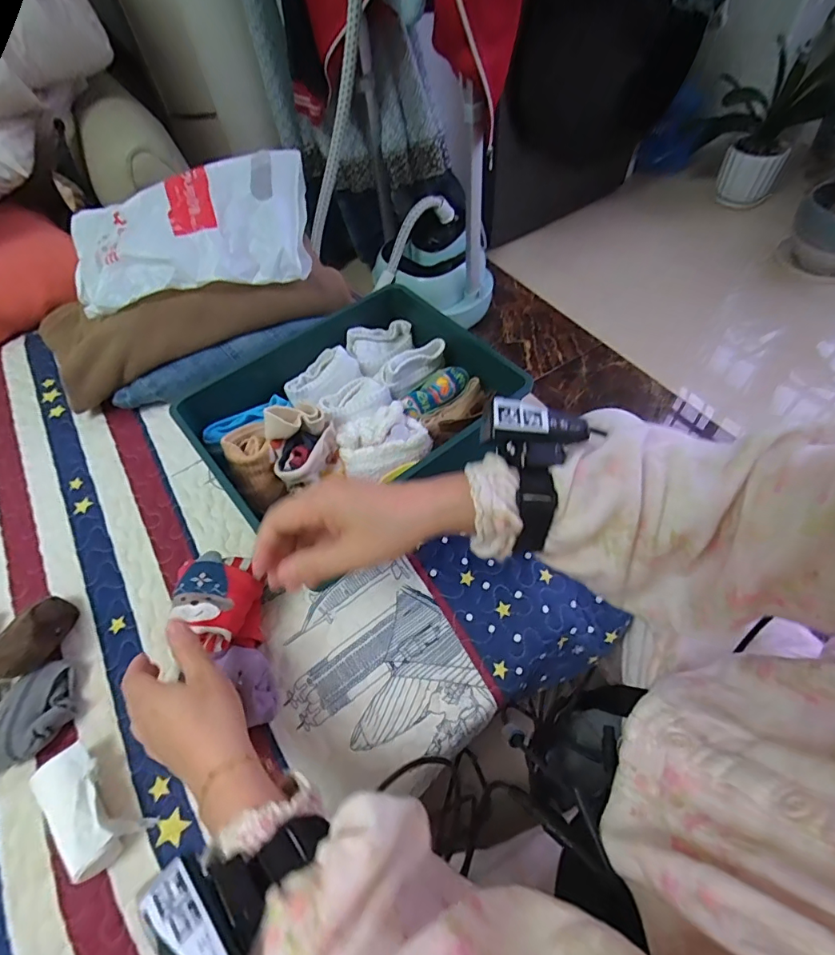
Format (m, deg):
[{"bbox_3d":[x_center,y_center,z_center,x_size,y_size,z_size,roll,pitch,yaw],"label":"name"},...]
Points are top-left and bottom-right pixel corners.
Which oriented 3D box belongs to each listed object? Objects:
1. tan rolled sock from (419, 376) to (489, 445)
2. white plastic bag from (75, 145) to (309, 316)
[{"bbox_3d":[0.045,-0.071,0.522,0.084,0.029,0.040,-38,63,-17],"label":"tan rolled sock"},{"bbox_3d":[-0.298,-0.315,0.614,0.316,0.101,0.190,-11,59,-3],"label":"white plastic bag"}]

